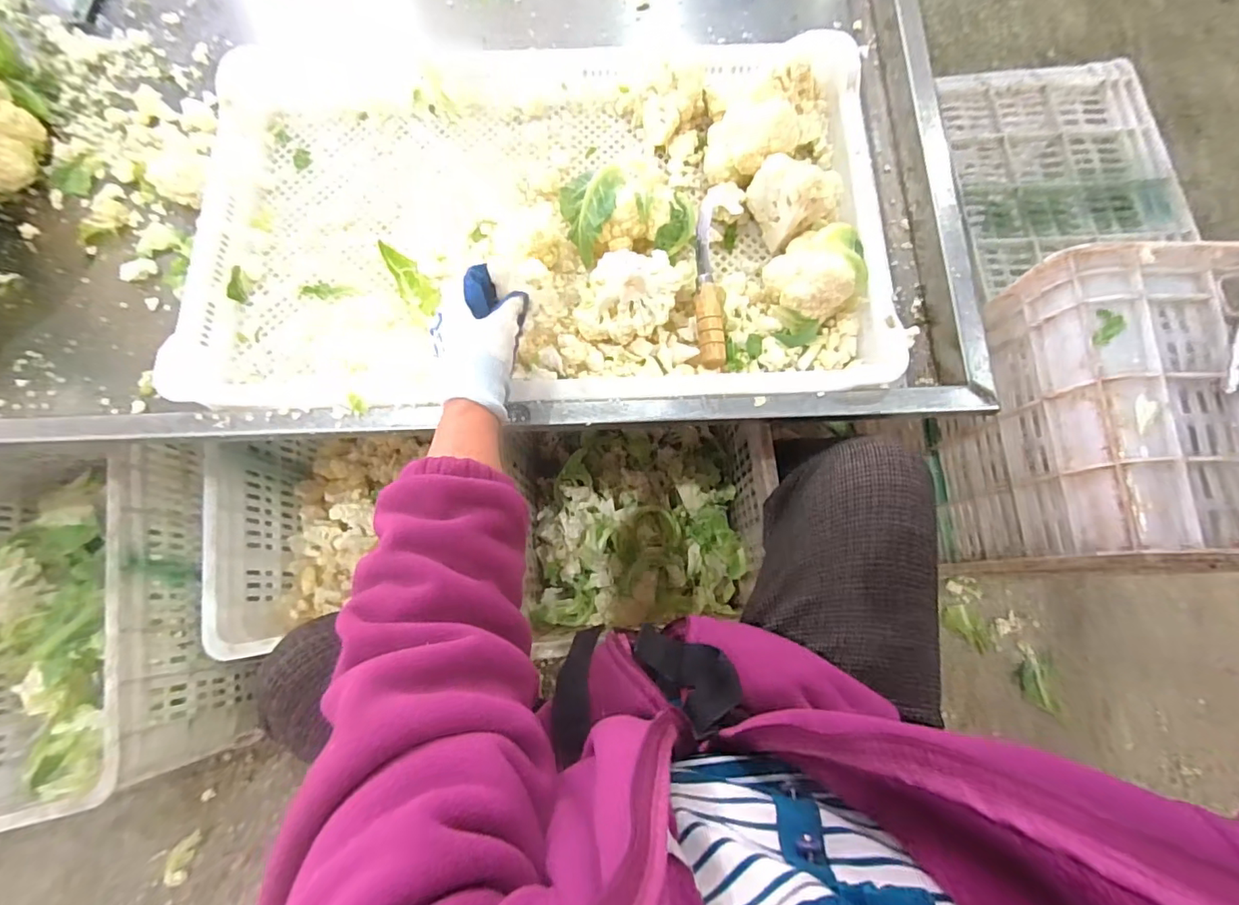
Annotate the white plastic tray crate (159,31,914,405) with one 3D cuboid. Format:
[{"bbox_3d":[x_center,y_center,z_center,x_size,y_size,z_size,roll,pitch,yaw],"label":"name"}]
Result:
[{"bbox_3d":[-0.088,-0.263,0.574,0.713,0.064,0.440,1,75,1],"label":"white plastic tray crate"}]

